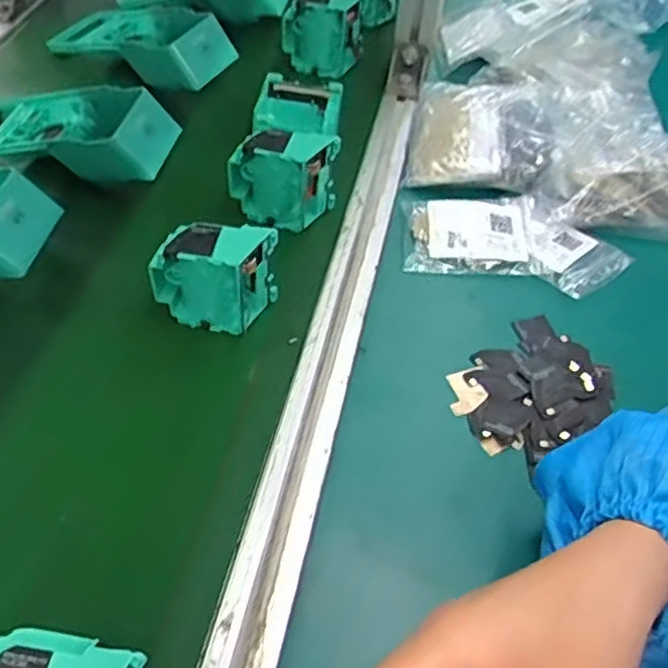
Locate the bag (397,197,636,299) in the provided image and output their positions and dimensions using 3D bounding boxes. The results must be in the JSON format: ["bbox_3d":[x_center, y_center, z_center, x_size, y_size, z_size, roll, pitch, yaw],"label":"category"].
[{"bbox_3d":[0.150,-0.075,0.540,0.176,0.018,0.089,10,52,3],"label":"bag"}]

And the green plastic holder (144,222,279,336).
[{"bbox_3d":[-0.083,-0.041,0.464,0.077,0.071,0.040,12,52,4],"label":"green plastic holder"}]

